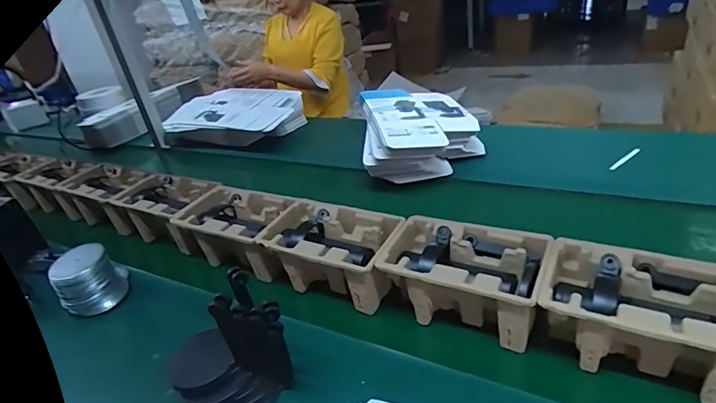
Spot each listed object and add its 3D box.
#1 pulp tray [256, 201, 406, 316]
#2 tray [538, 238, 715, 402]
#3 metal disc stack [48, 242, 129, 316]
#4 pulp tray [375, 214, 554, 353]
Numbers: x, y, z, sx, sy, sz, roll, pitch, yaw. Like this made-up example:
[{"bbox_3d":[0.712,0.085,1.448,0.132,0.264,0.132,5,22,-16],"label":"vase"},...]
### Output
[{"bbox_3d":[-0.039,0.096,0.761,0.225,0.122,0.146,11,36,28],"label":"pulp tray"},{"bbox_3d":[0.350,0.150,0.551,0.214,0.121,0.140,11,36,28],"label":"tray"},{"bbox_3d":[-0.495,0.137,0.813,0.110,0.103,0.087,-28,36,-30],"label":"metal disc stack"},{"bbox_3d":[0.156,0.121,0.662,0.223,0.123,0.146,10,35,26],"label":"pulp tray"}]

